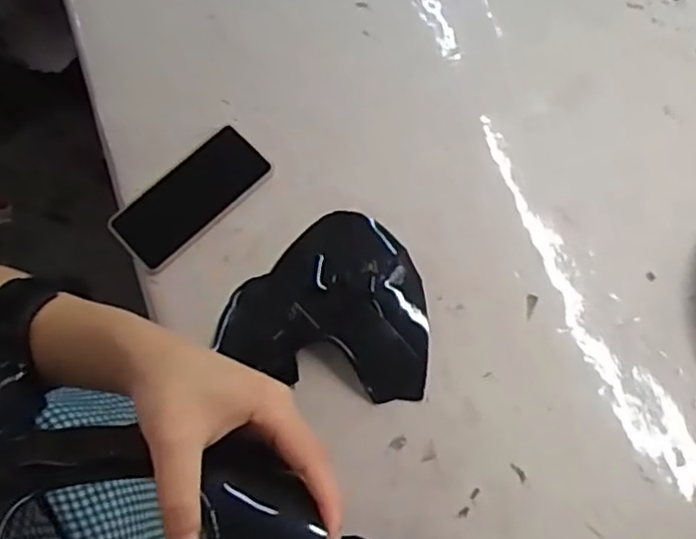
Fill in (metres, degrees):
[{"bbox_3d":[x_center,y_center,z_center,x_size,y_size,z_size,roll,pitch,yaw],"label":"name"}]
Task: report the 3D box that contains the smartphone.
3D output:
[{"bbox_3d":[-0.157,-0.073,0.682,0.161,0.012,0.083,-43,75,-10],"label":"smartphone"}]

